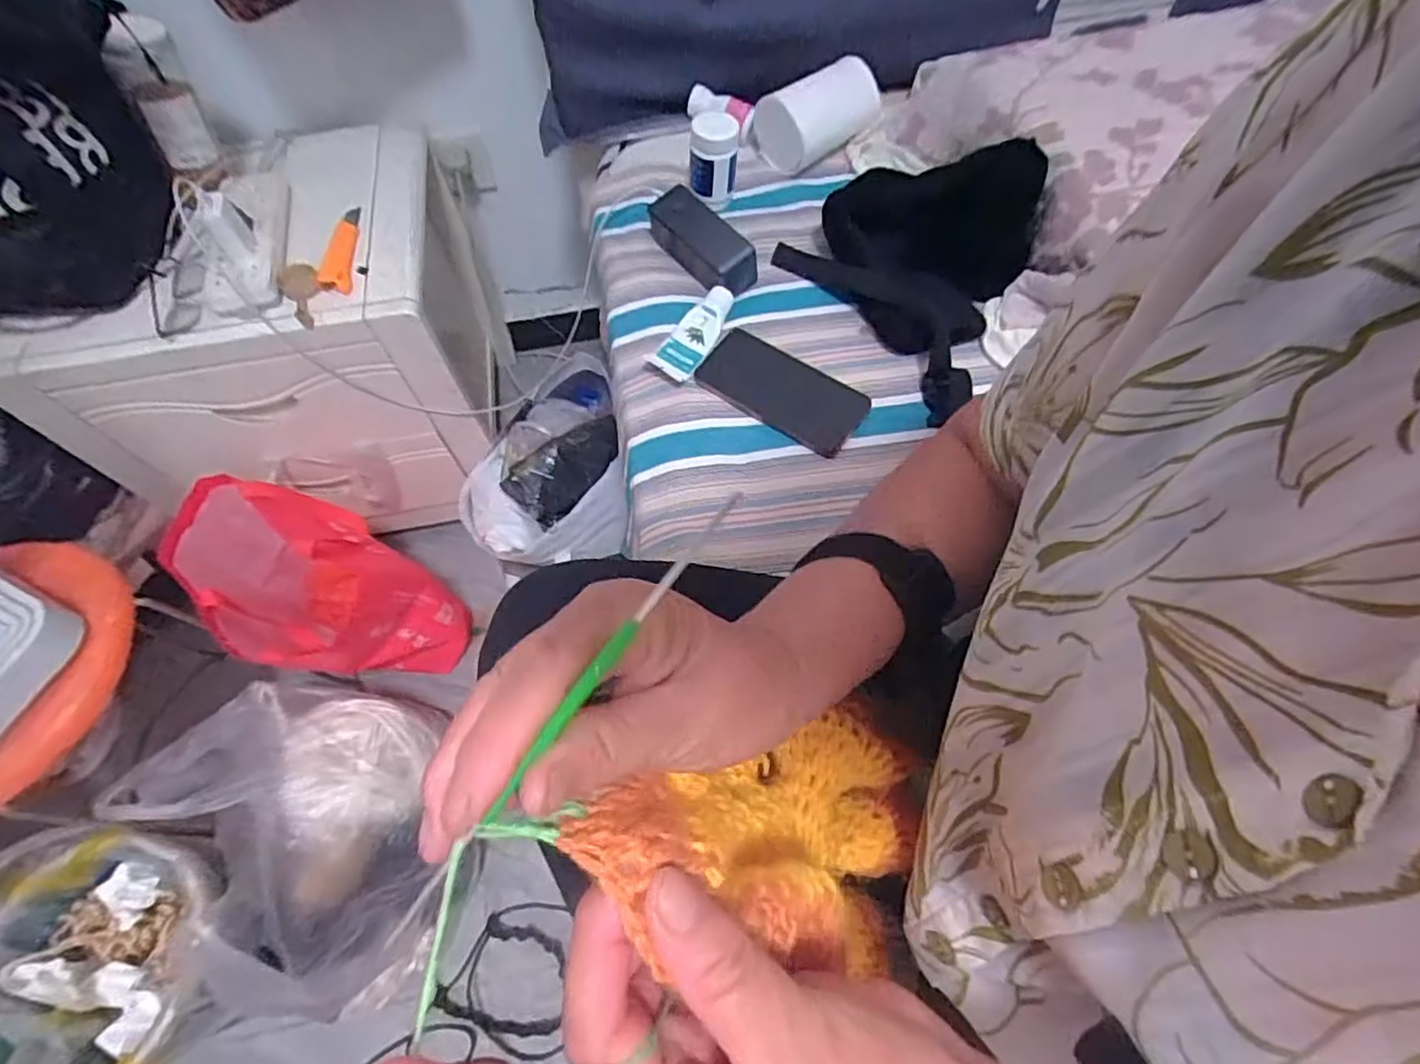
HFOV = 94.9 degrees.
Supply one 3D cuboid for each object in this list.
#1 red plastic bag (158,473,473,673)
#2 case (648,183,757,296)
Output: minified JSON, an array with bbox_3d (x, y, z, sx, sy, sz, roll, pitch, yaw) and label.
[{"bbox_3d":[-0.565,0.086,0.969,0.313,0.332,0.213,35,68,18],"label":"red plastic bag"},{"bbox_3d":[-0.010,-0.326,0.724,0.048,0.050,0.138,-35,67,-16],"label":"case"}]

